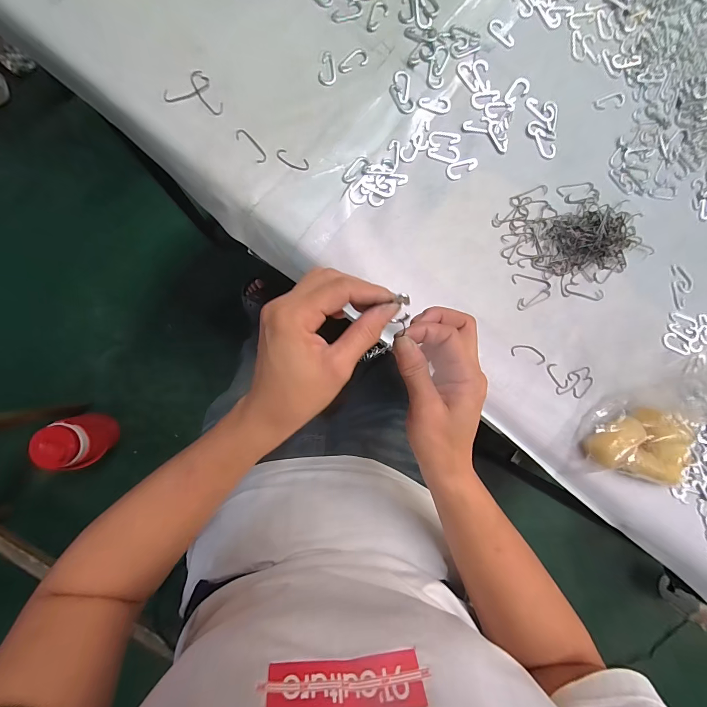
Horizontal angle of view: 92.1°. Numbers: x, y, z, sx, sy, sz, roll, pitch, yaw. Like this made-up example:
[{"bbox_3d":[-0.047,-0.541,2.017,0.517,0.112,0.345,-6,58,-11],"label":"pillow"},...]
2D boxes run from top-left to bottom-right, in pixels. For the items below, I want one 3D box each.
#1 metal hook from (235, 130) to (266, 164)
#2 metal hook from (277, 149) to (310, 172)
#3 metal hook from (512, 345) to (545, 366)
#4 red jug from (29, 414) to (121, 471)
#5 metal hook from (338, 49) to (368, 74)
[{"bbox_3d":[-0.109,-0.220,0.361,0.014,0.004,0.040,-43,92,-5],"label":"metal hook"},{"bbox_3d":[-0.065,-0.209,0.368,0.036,0.004,0.016,22,86,-4],"label":"metal hook"},{"bbox_3d":[0.199,0.000,0.386,0.041,0.004,0.017,19,86,-5],"label":"metal hook"},{"bbox_3d":[-0.758,0.244,0.936,0.125,0.156,0.135,0,88,-6],"label":"red jug"},{"bbox_3d":[-0.001,-0.328,0.380,0.038,0.004,0.020,-27,91,-6],"label":"metal hook"}]

